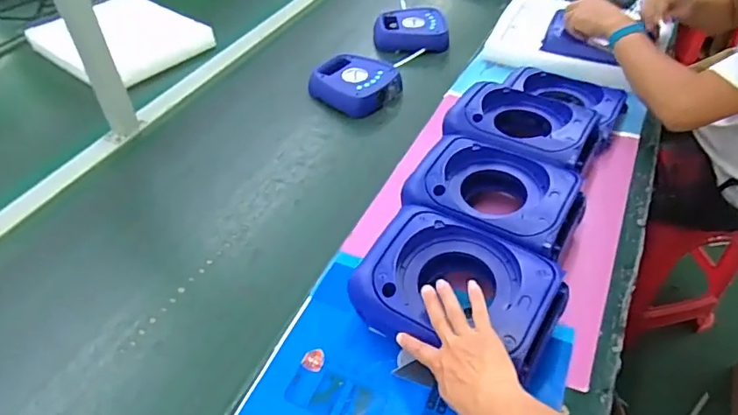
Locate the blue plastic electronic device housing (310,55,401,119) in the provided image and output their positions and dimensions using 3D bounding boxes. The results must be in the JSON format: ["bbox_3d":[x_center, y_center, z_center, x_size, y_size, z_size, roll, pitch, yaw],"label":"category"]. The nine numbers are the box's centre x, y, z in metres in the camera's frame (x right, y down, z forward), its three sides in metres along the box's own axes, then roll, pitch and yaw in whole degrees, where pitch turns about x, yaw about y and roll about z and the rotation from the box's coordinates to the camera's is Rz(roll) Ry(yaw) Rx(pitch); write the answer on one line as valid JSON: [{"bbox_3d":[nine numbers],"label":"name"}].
[{"bbox_3d":[-0.038,-0.249,1.052,0.177,0.059,0.154,23,50,21],"label":"blue plastic electronic device housing"}]

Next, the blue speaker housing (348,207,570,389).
[{"bbox_3d":[0.109,0.102,0.634,0.237,0.100,0.156,20,49,16],"label":"blue speaker housing"}]

